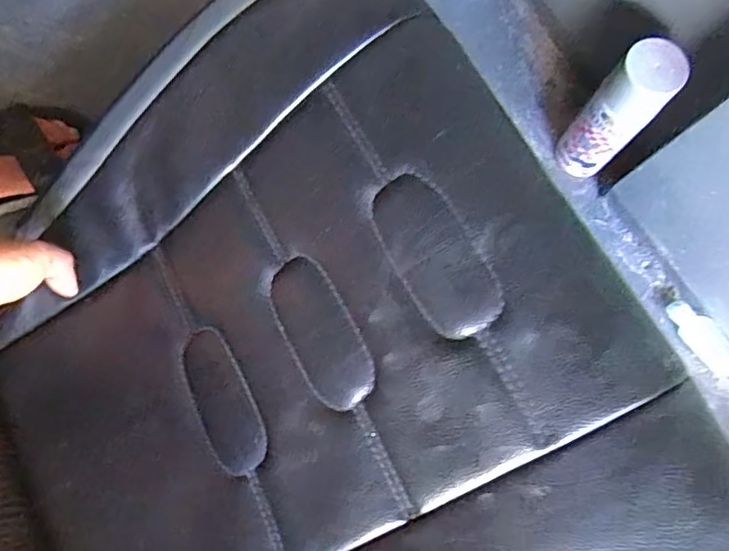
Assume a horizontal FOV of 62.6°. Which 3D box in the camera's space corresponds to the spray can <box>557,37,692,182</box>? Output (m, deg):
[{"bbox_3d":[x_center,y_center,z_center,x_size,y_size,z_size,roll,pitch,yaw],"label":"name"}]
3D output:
[{"bbox_3d":[0.292,-0.187,0.703,0.066,0.196,0.071,0,79,-1],"label":"spray can"}]

